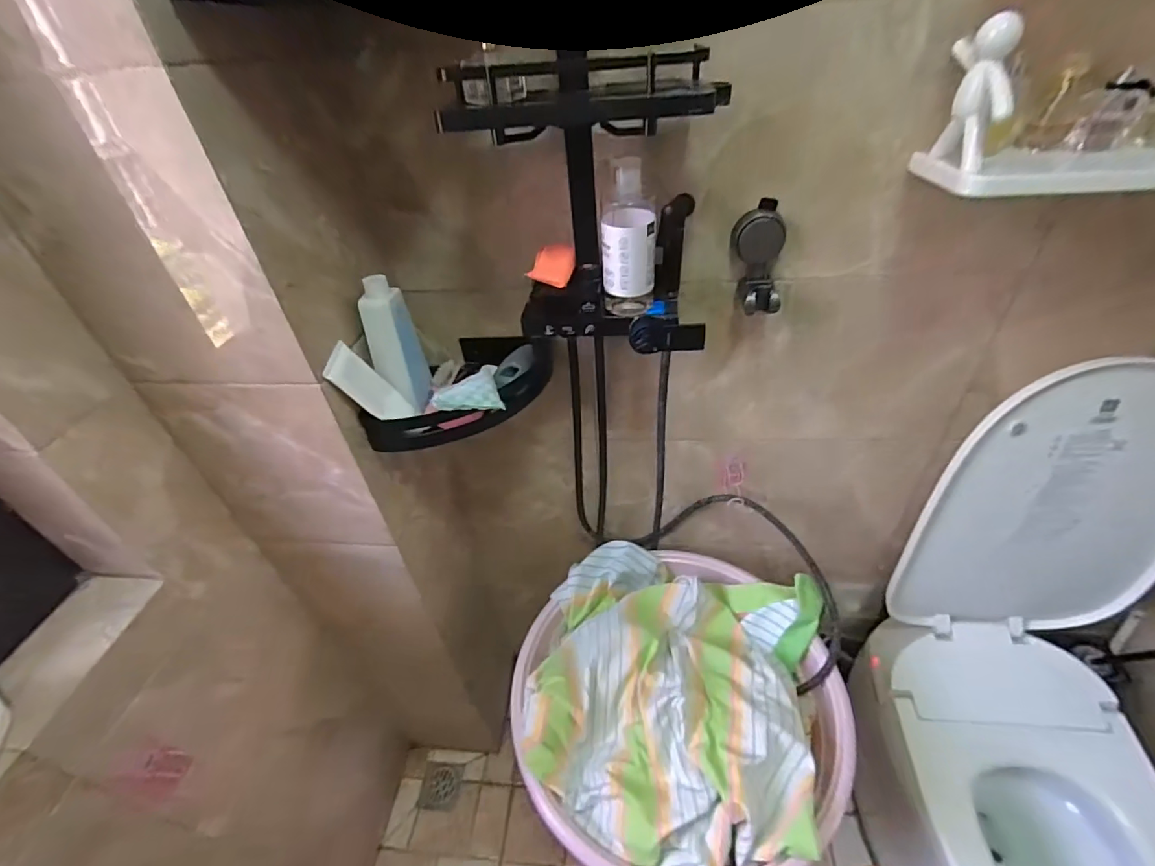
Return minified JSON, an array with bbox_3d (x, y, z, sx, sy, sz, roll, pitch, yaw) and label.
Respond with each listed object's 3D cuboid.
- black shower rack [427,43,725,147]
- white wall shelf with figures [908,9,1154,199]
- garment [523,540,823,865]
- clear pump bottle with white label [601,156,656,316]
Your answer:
[{"bbox_3d":[0.005,-0.341,0.502,0.279,0.069,0.092,0,40,4],"label":"black shower rack"},{"bbox_3d":[0.553,-0.319,0.504,0.323,0.164,0.119,3,40,8],"label":"white wall shelf with figures"},{"bbox_3d":[0.154,0.413,0.833,0.493,0.122,0.506,14,43,19],"label":"garment"},{"bbox_3d":[0.064,-0.228,0.613,0.067,0.181,0.050,1,40,5],"label":"clear pump bottle with white label"}]

